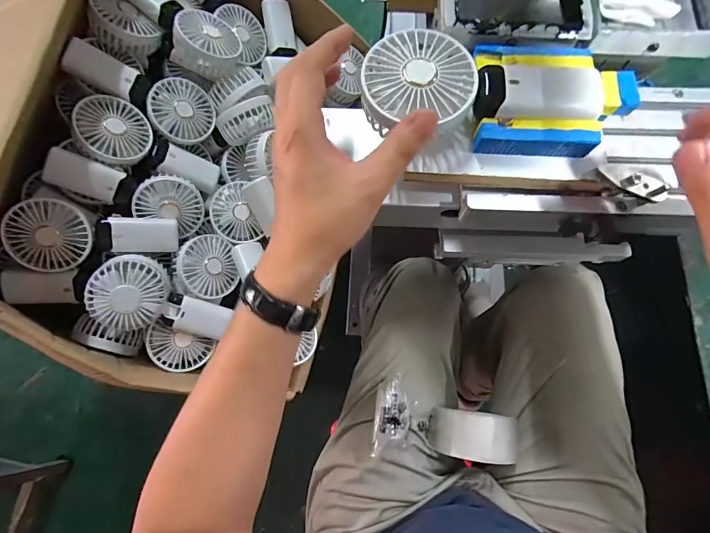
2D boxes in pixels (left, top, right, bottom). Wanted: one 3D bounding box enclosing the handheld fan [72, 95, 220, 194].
[{"bbox_3d":[-0.281,-0.161,0.543,0.185,0.038,0.088,23,69,-39],"label":"handheld fan"}]

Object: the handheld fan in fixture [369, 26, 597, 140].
[{"bbox_3d":[0.099,-0.135,0.316,0.183,0.044,0.090,2,74,-2],"label":"handheld fan in fixture"}]

